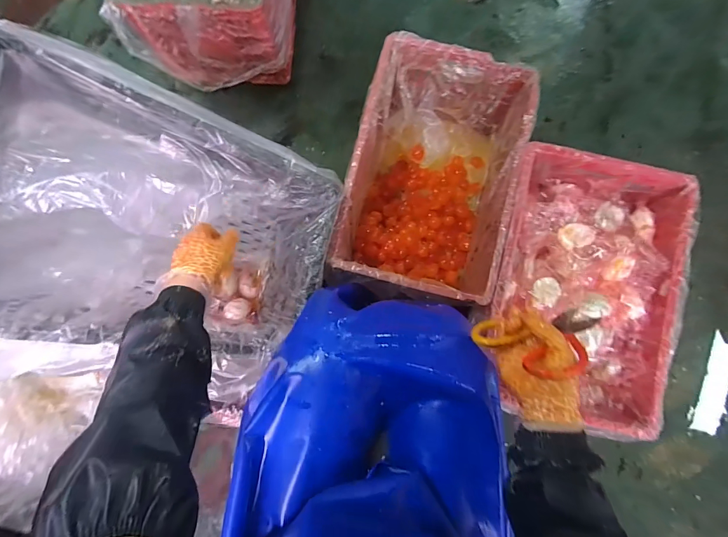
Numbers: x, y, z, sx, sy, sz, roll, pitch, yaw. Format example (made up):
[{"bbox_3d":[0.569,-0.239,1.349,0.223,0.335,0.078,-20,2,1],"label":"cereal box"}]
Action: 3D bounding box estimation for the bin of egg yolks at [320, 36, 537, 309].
[{"bbox_3d":[0.129,-0.172,0.732,0.295,0.224,0.451,15,84,3],"label":"bin of egg yolks"}]

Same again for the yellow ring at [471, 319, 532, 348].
[{"bbox_3d":[0.165,0.086,0.464,0.043,0.052,0.012,-41,119,-17],"label":"yellow ring"}]

